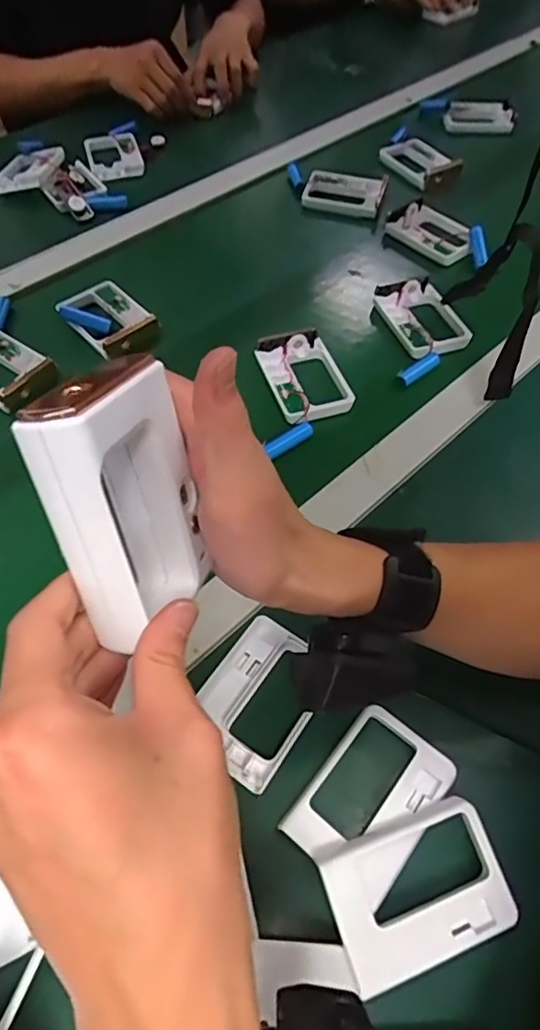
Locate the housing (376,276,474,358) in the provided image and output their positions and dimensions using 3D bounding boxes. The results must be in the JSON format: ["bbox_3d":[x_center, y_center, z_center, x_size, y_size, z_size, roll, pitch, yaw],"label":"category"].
[{"bbox_3d":[0.155,-0.200,0.592,0.068,0.018,0.106,-15,57,-12],"label":"housing"}]

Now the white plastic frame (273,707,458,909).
[{"bbox_3d":[0.059,0.160,0.336,0.064,0.015,0.092,32,56,24],"label":"white plastic frame"}]

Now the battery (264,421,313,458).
[{"bbox_3d":[0.018,-0.065,0.504,0.049,0.012,0.013,-32,62,-21],"label":"battery"}]

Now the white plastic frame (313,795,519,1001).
[{"bbox_3d":[0.078,0.197,0.308,0.092,0.021,0.064,-16,57,-12],"label":"white plastic frame"}]

